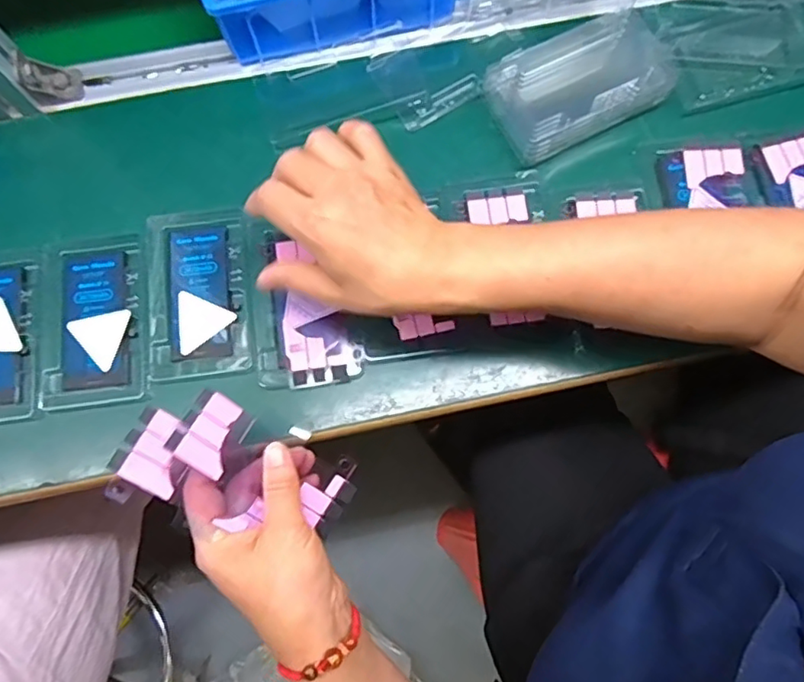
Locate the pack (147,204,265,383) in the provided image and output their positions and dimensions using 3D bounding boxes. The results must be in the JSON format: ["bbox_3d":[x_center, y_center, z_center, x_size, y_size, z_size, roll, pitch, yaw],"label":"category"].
[{"bbox_3d":[-0.143,-0.039,0.427,0.084,0.006,0.130,-7,77,-2],"label":"pack"}]

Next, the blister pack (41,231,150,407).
[{"bbox_3d":[-0.220,-0.016,0.421,0.069,0.006,0.125,-5,77,-1],"label":"blister pack"}]

